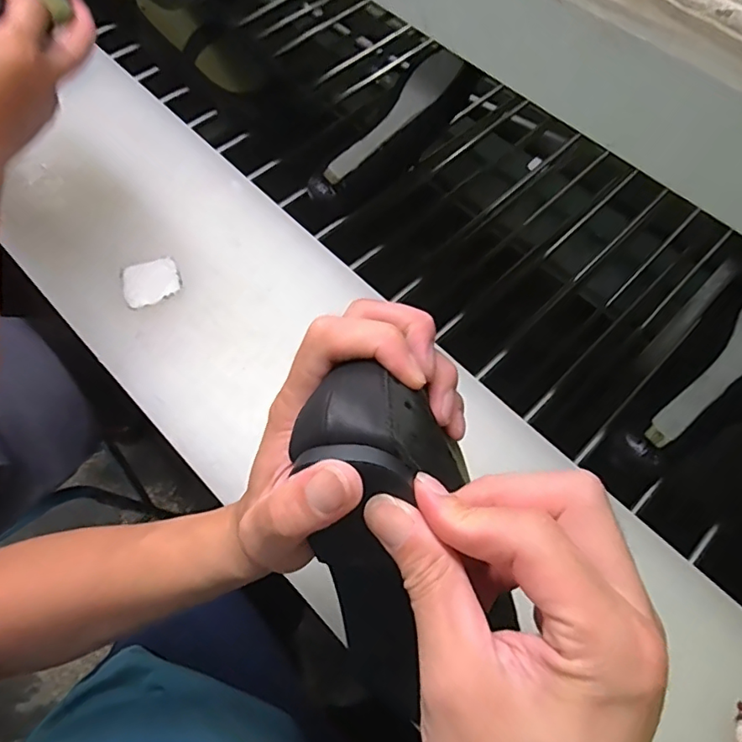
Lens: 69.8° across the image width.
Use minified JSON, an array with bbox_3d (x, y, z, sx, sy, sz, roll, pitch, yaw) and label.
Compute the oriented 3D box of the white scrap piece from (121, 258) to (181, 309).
[{"bbox_3d":[-0.219,-0.088,0.529,0.053,0.005,0.049,-20,67,-11],"label":"white scrap piece"}]

